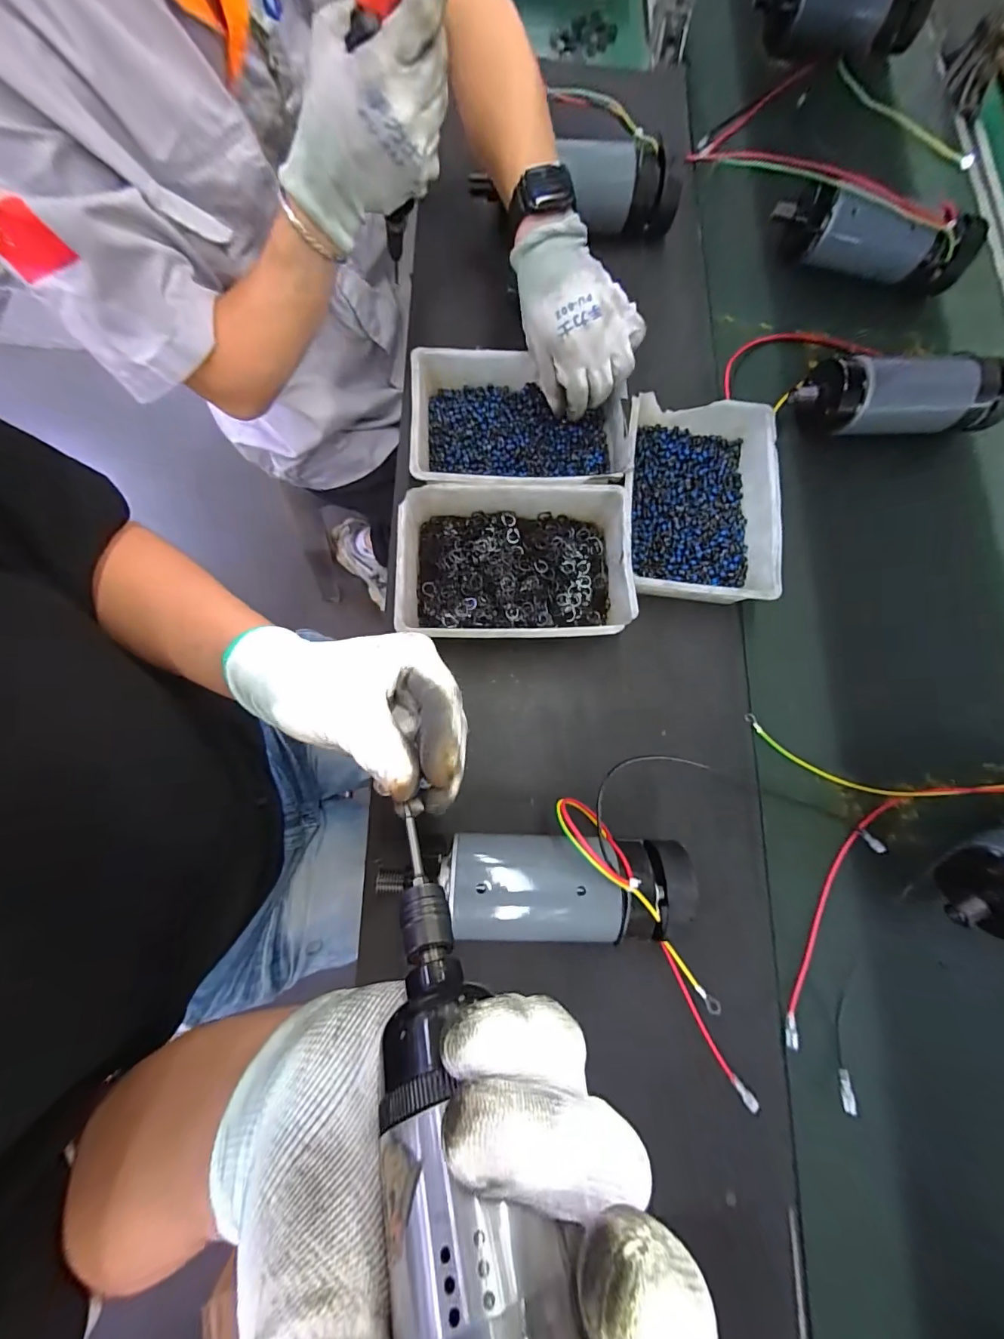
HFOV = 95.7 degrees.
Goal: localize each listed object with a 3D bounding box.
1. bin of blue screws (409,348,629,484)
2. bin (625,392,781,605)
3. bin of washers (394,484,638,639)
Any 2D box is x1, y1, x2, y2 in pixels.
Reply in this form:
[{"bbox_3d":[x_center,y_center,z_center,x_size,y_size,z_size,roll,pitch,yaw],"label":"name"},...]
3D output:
[{"bbox_3d":[0.019,-0.233,0.438,0.201,0.058,0.144,-2,77,1],"label":"bin of blue screws"},{"bbox_3d":[0.188,-0.162,0.439,0.145,0.051,0.207,7,77,3],"label":"bin"},{"bbox_3d":[0.012,-0.090,0.413,0.199,0.062,0.139,-2,77,1],"label":"bin of washers"}]

